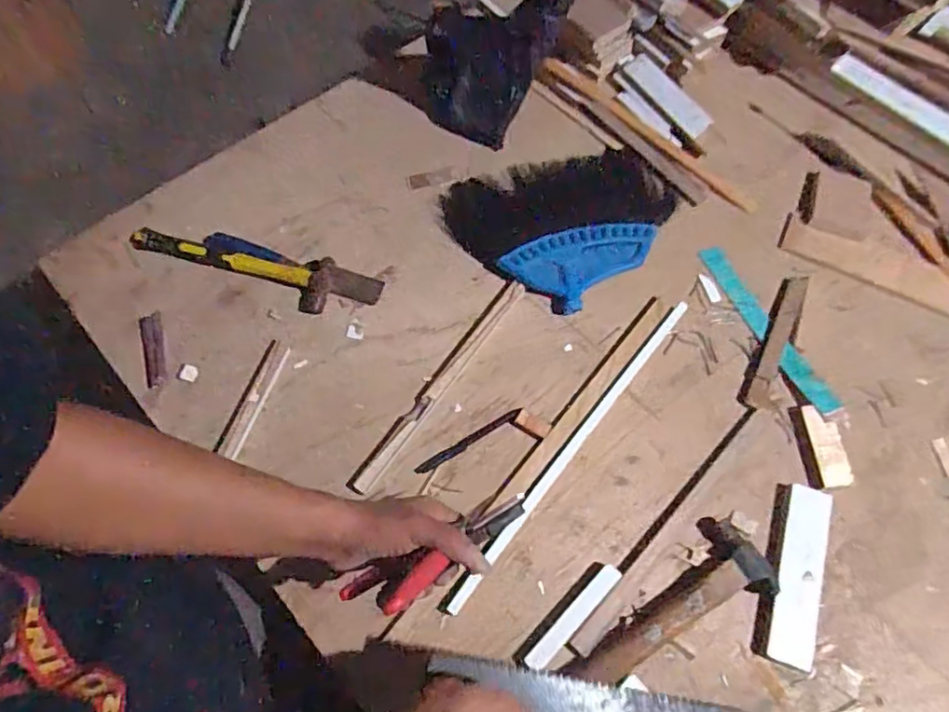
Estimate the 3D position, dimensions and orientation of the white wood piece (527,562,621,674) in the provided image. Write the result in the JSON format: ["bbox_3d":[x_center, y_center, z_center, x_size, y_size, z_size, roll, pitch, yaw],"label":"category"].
[{"bbox_3d":[0.114,0.296,0.675,0.143,0.013,0.024,-42,75,-15],"label":"white wood piece"}]

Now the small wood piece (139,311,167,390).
[{"bbox_3d":[-0.427,-0.009,0.792,0.028,0.006,0.106,-15,69,-6],"label":"small wood piece"}]

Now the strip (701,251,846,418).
[{"bbox_3d":[0.406,-0.041,0.833,0.040,0.010,0.279,-24,67,-10],"label":"strip"}]

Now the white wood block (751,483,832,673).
[{"bbox_3d":[0.372,0.252,0.695,0.063,0.020,0.201,19,70,7],"label":"white wood block"}]

